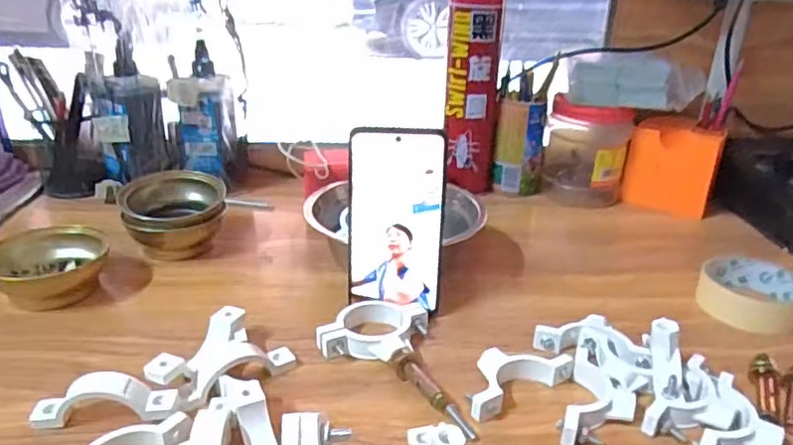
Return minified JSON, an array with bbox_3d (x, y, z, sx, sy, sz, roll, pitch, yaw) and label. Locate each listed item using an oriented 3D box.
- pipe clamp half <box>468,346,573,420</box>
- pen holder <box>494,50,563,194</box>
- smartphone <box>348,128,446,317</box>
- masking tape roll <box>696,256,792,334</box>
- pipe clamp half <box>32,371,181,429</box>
[{"bbox_3d":[0.079,0.108,0.437,0.088,0.017,0.045,-15,29,-31],"label":"pipe clamp half"},{"bbox_3d":[0.158,-0.112,0.762,0.055,0.144,0.056,13,27,24],"label":"pen holder"},{"bbox_3d":[0.000,-0.001,0.487,0.075,0.145,0.005,1,20,0],"label":"smartphone"},{"bbox_3d":[0.313,0.061,0.540,0.085,0.023,0.091,16,28,29],"label":"masking tape roll"},{"bbox_3d":[-0.186,0.114,0.389,0.088,0.030,0.023,-1,25,-4],"label":"pipe clamp half"}]

